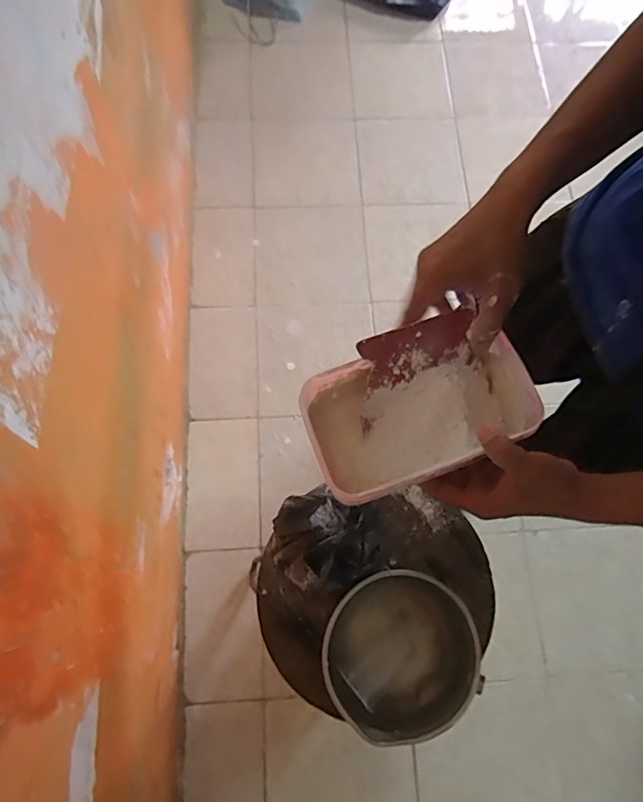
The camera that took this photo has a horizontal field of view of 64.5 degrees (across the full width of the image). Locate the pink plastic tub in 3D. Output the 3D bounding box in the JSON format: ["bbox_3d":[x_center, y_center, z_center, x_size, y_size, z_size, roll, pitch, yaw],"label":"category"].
[{"bbox_3d":[0.084,0.010,0.447,0.185,0.062,0.112,-17,73,-8],"label":"pink plastic tub"}]

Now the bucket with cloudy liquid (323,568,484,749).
[{"bbox_3d":[0.100,0.316,0.648,0.181,0.090,0.192,1,73,-2],"label":"bucket with cloudy liquid"}]

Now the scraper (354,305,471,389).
[{"bbox_3d":[0.081,-0.042,0.435,0.098,0.051,0.006,-18,31,-11],"label":"scraper"}]

